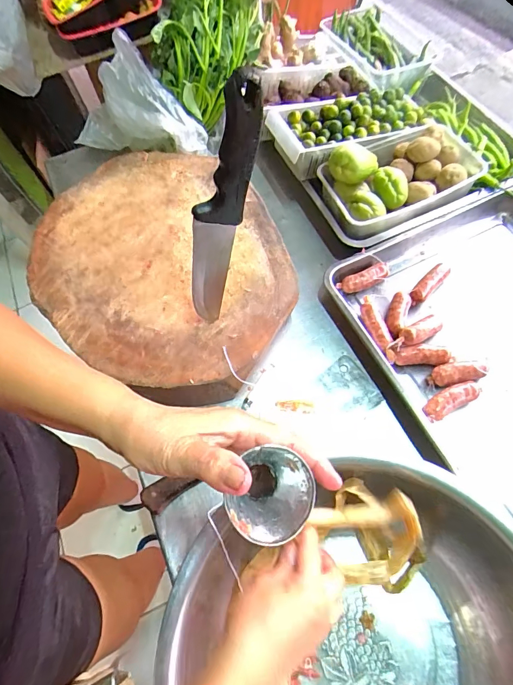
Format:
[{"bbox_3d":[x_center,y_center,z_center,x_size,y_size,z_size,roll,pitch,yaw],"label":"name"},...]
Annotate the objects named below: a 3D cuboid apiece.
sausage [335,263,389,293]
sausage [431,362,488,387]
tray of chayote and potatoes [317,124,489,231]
[{"bbox_3d":[0.178,-0.105,0.632,0.088,0.022,0.025,-25,64,-9],"label":"sausage"},{"bbox_3d":[0.289,0.044,0.542,0.073,0.022,0.026,-7,63,0],"label":"sausage"},{"bbox_3d":[0.248,-0.295,0.655,0.265,0.077,0.162,-21,65,-5],"label":"tray of chayote and potatoes"}]

